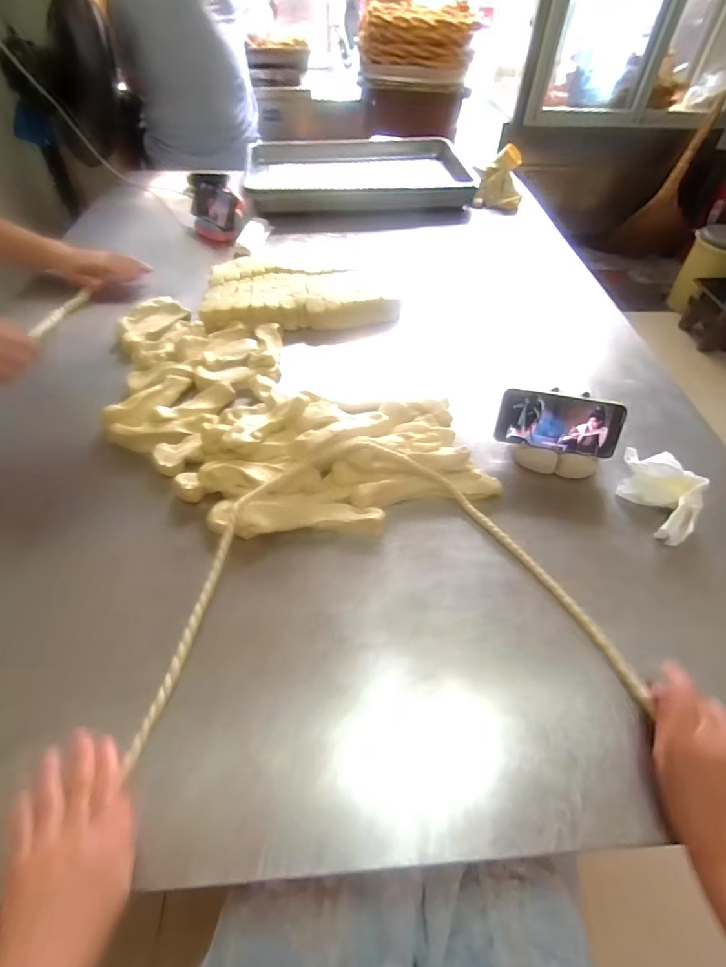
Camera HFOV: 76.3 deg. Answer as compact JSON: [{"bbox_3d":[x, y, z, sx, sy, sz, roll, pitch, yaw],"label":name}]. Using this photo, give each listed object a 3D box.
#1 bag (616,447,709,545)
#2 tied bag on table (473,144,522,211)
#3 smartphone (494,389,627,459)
[{"bbox_3d":[0.363,0.011,0.569,0.090,0.036,0.109,27,55,18],"label":"bag"},{"bbox_3d":[0.347,-0.775,1.183,0.122,0.114,0.117,6,51,3],"label":"tied bag on table"},{"bbox_3d":[0.254,-0.079,0.600,0.149,0.071,0.009,10,17,9],"label":"smartphone"}]

